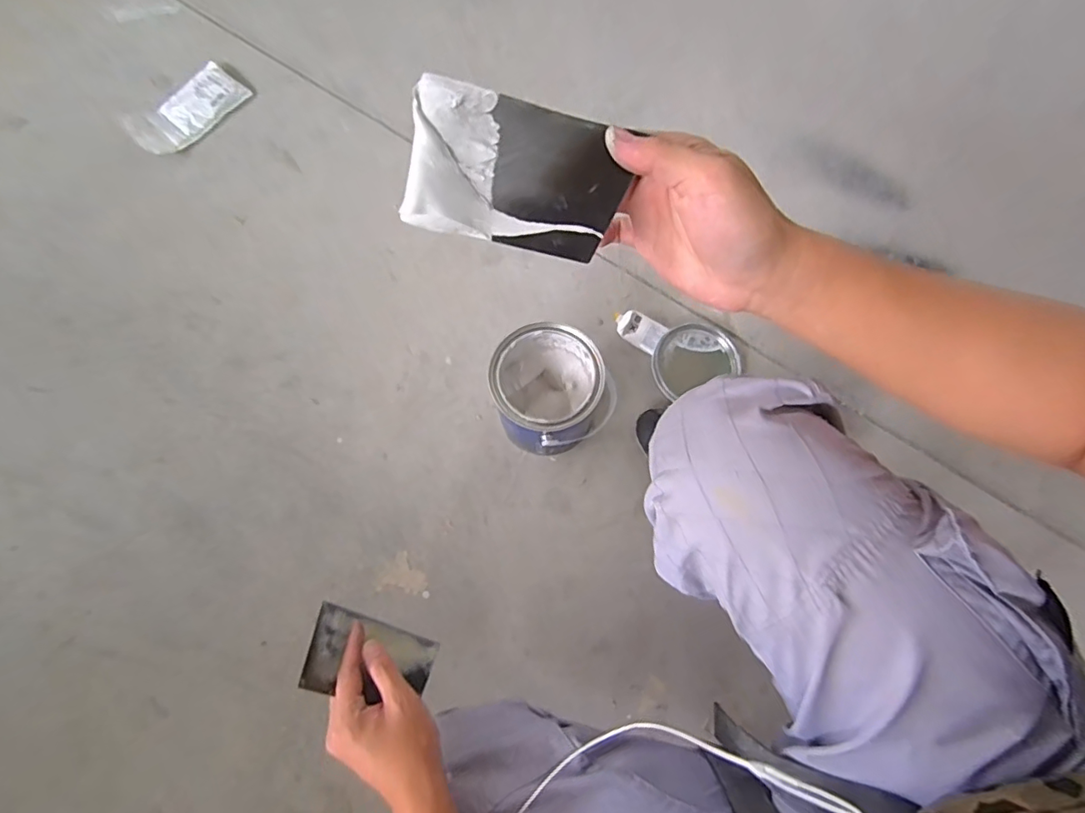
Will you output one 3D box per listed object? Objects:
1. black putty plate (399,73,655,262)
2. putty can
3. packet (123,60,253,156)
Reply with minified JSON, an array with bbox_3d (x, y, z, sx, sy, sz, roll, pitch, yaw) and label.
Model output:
[{"bbox_3d":[-0.012,-0.127,0.290,0.116,0.009,0.073,9,105,-13],"label":"black putty plate"},{"bbox_3d":[0.008,-0.018,0.758,0.148,0.149,0.156,0,73,0],"label":"putty can"},{"bbox_3d":[-0.665,-0.558,0.994,0.128,0.009,0.209,39,77,11],"label":"packet"}]

